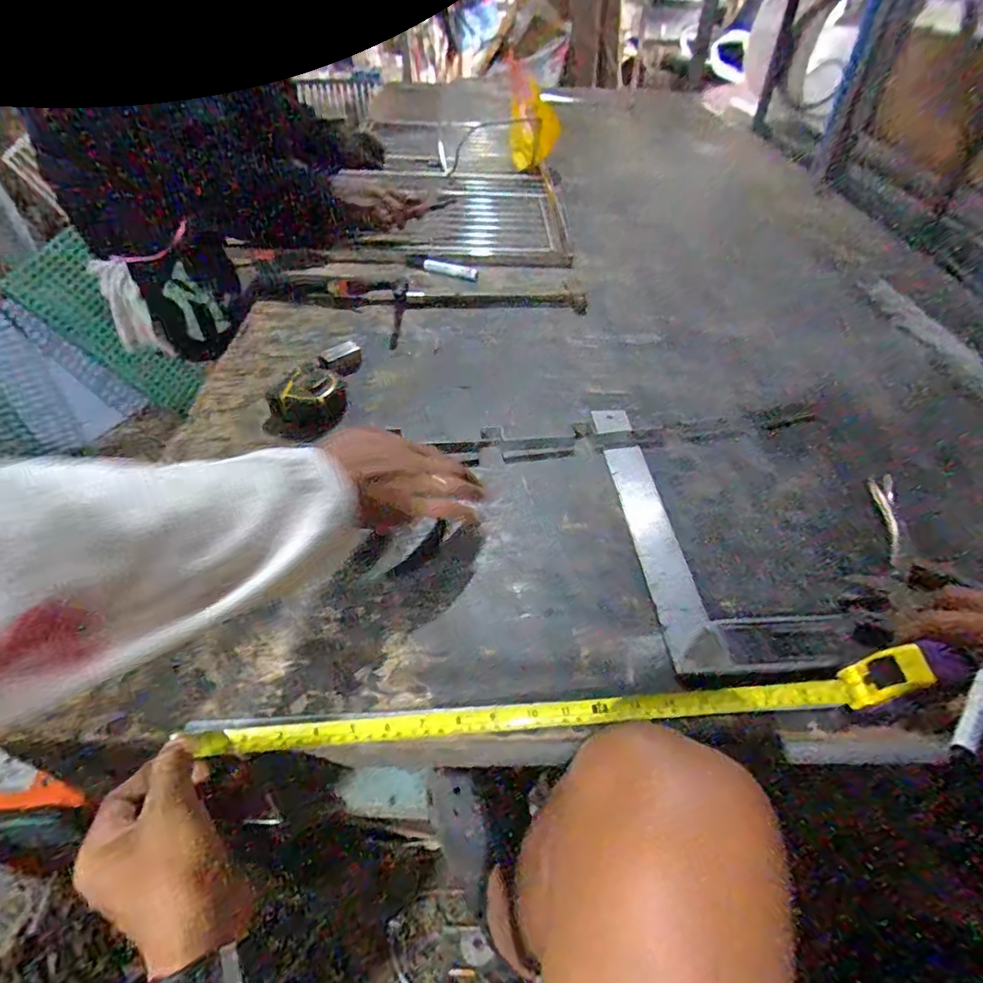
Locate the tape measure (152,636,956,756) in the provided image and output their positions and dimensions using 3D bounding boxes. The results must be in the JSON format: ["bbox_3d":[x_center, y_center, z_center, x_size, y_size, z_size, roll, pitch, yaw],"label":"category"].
[{"bbox_3d":[0.052,0.157,0.383,0.514,0.062,0.028,-5,47,0],"label":"tape measure"}]

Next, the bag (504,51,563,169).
[{"bbox_3d":[0.095,-0.871,1.283,0.053,0.201,0.237,-13,48,-13],"label":"bag"}]

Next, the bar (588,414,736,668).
[{"bbox_3d":[0.159,0.021,0.553,0.048,0.005,0.341,-3,47,-4],"label":"bar"}]

